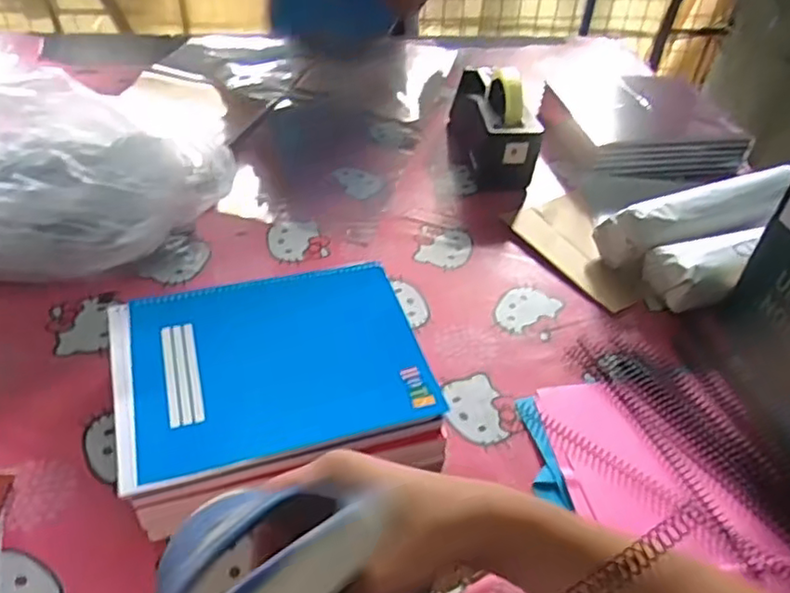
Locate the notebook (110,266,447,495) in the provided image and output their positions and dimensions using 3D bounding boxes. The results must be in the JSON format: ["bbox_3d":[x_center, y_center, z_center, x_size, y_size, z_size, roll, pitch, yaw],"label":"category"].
[{"bbox_3d":[-0.110,0.054,0.570,0.259,0.013,0.199,-10,47,-18],"label":"notebook"}]

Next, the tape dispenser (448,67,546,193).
[{"bbox_3d":[0.140,-0.256,0.924,0.095,0.127,0.217,1,45,-7],"label":"tape dispenser"}]

